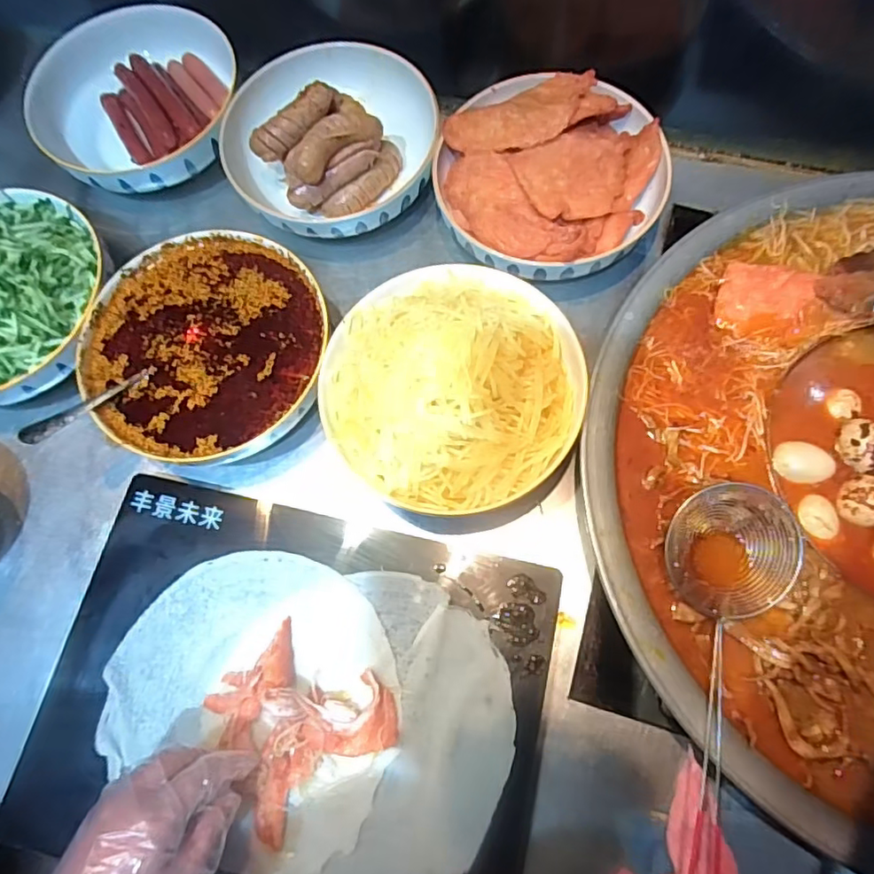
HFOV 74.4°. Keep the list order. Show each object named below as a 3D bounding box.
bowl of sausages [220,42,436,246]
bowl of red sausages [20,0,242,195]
[{"bbox_3d":[-0.109,-0.310,0.603,0.216,0.080,0.224,0,77,2],"label":"bowl of sausages"},{"bbox_3d":[-0.334,-0.362,0.648,0.217,0.061,0.217,0,77,2],"label":"bowl of red sausages"}]

